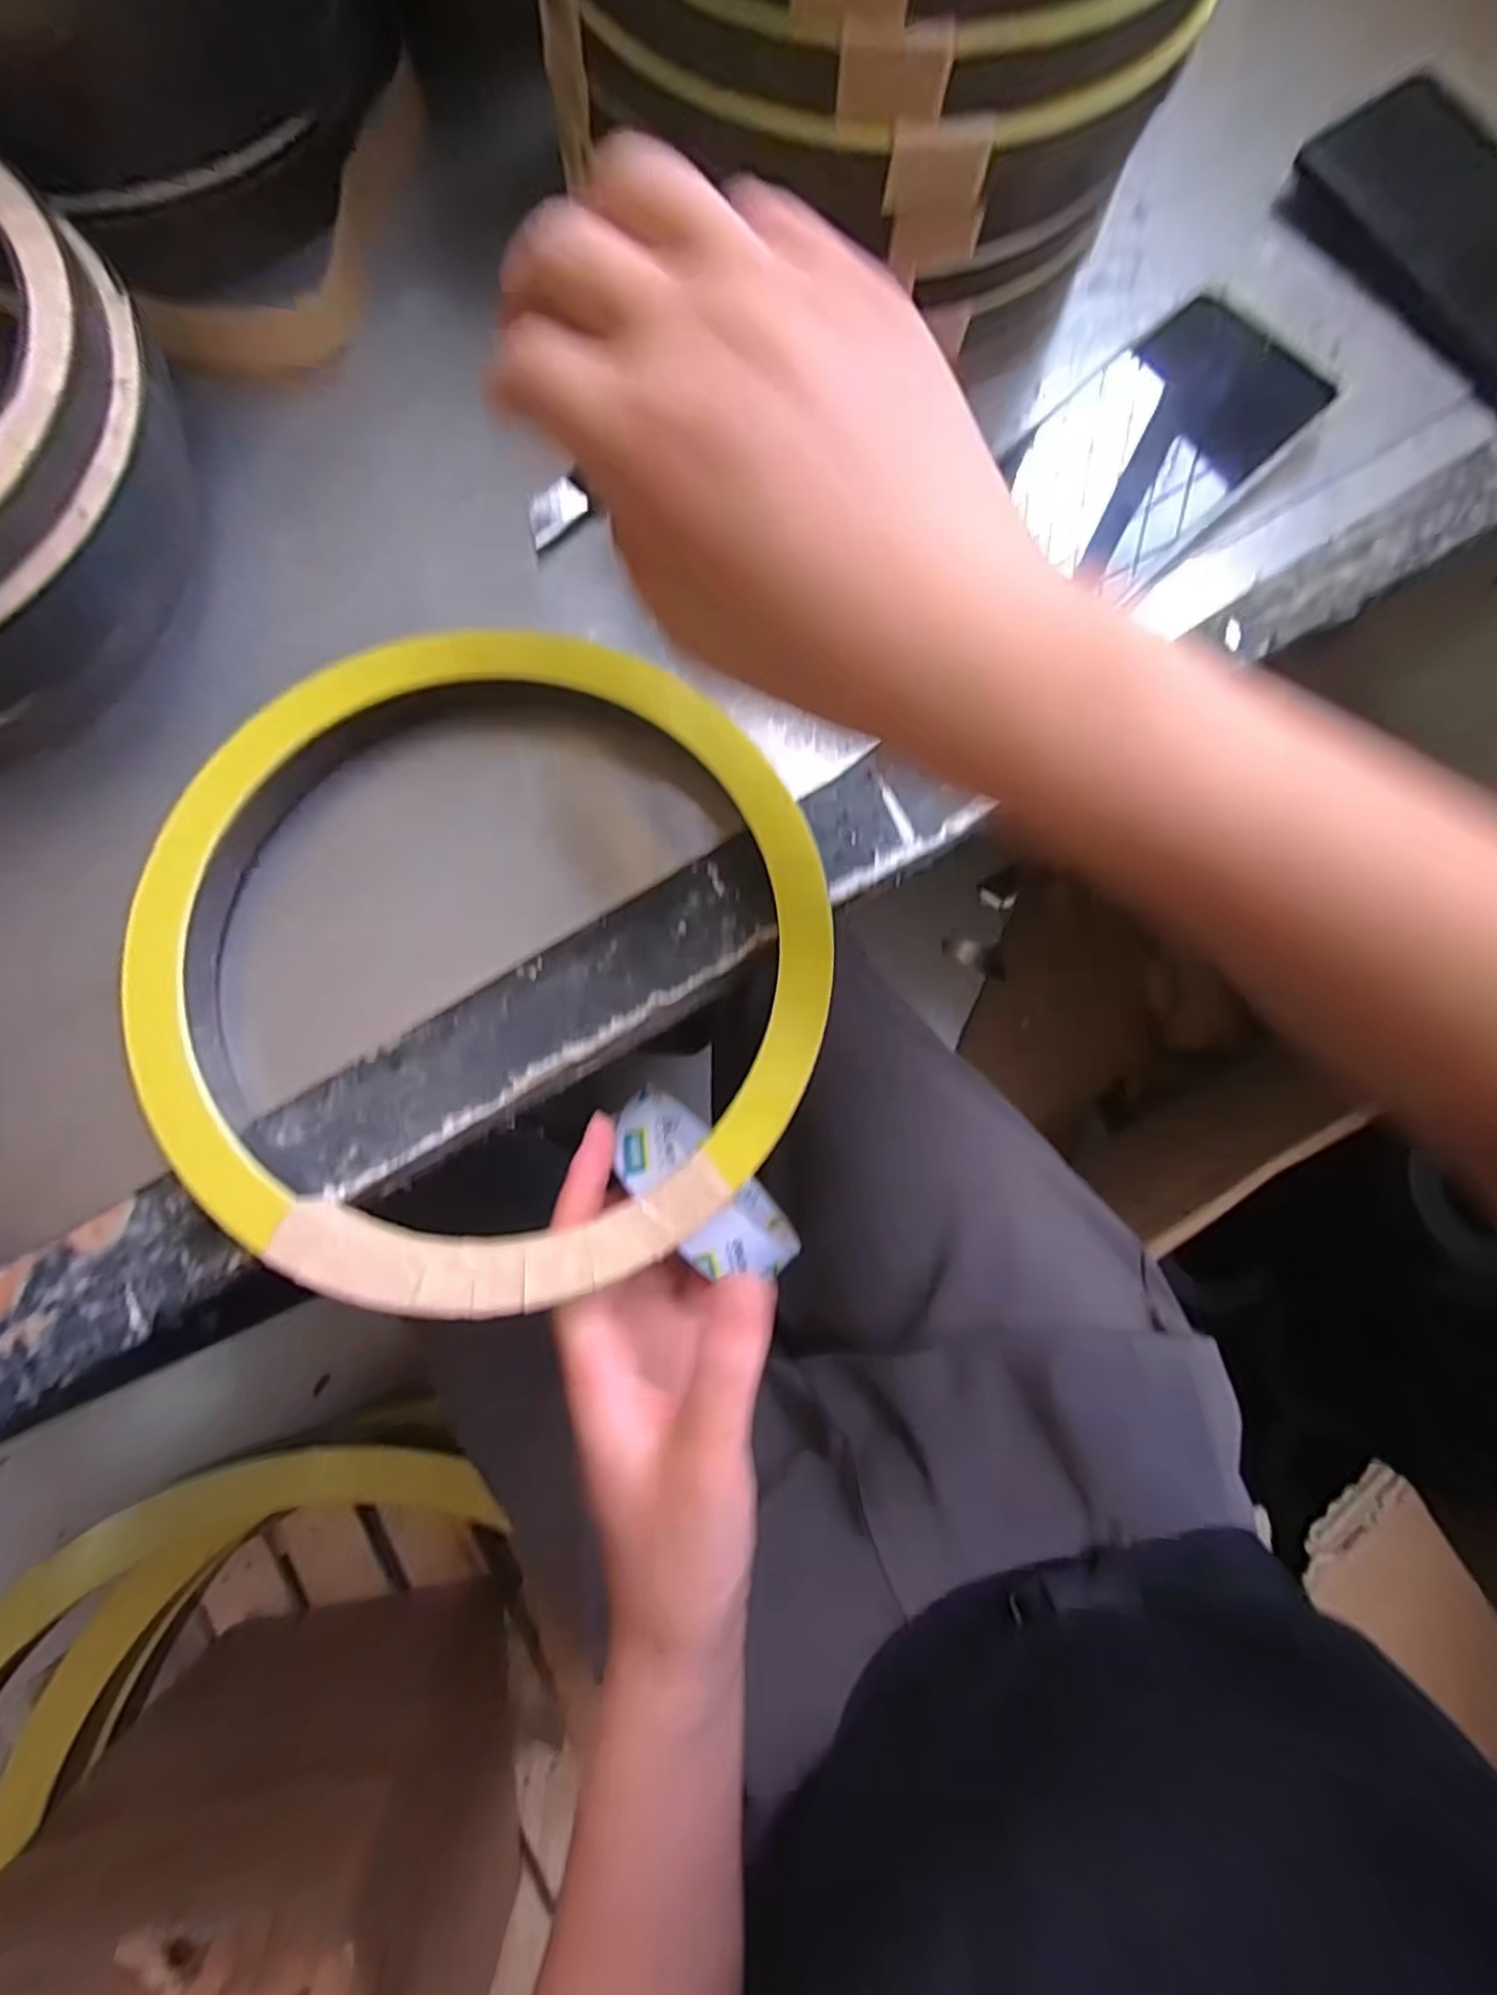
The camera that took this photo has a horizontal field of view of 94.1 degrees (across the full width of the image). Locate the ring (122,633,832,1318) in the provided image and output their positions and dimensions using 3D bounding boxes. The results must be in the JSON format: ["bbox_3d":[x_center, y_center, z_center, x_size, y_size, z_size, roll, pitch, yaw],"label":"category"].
[{"bbox_3d":[-0.086,-0.016,0.232,0.223,0.014,0.222,0,79,-1],"label":"ring"}]

